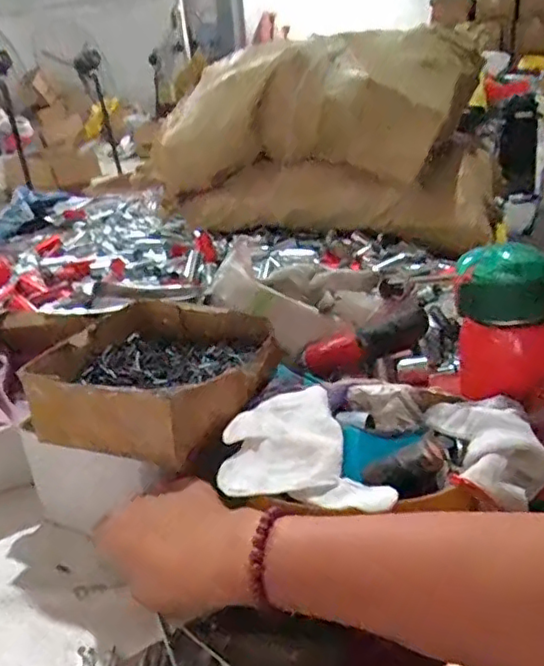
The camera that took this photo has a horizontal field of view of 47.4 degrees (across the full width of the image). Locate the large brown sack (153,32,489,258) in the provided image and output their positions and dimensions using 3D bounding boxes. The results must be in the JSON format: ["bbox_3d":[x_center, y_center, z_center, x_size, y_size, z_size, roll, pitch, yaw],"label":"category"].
[{"bbox_3d":[0.085,-0.362,1.166,0.616,0.332,0.217,8,27,27],"label":"large brown sack"}]

